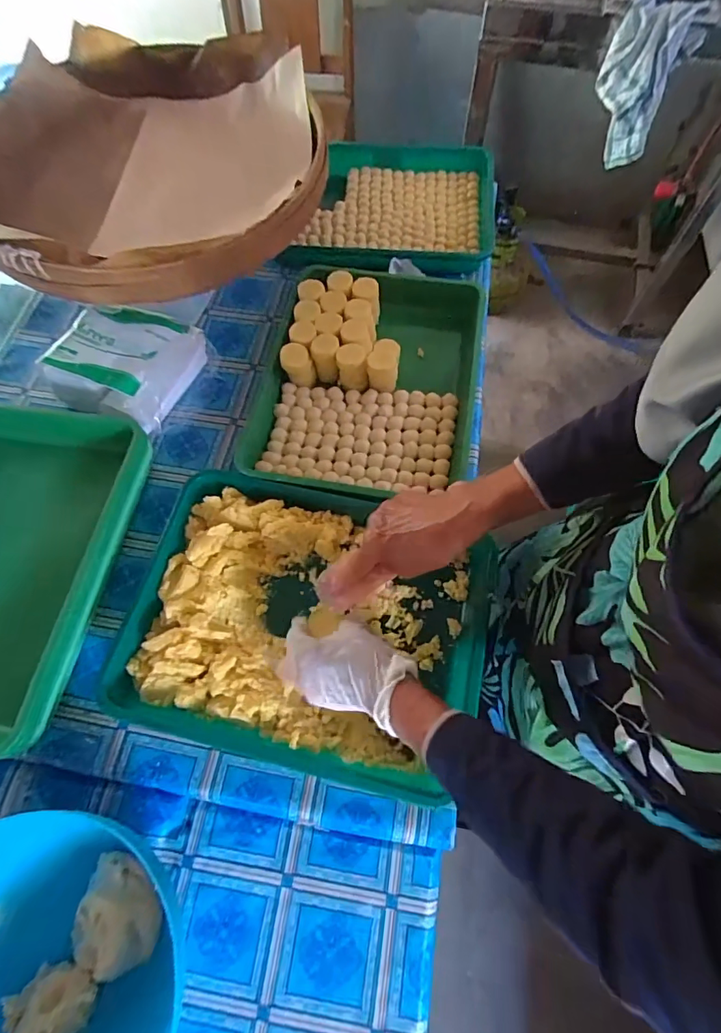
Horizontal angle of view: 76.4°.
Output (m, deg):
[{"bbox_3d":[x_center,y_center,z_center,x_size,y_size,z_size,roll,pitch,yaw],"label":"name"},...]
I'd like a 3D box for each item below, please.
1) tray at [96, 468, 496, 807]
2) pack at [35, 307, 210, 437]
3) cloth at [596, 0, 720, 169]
[{"bbox_3d":[-0.053,0.106,0.482,0.362,0.051,0.268,14,67,7],"label":"tray"},{"bbox_3d":[-0.302,-0.202,0.613,0.170,0.072,0.150,21,68,10],"label":"pack"},{"bbox_3d":[0.601,-0.930,1.007,0.164,0.275,0.096,22,68,10],"label":"cloth"}]

